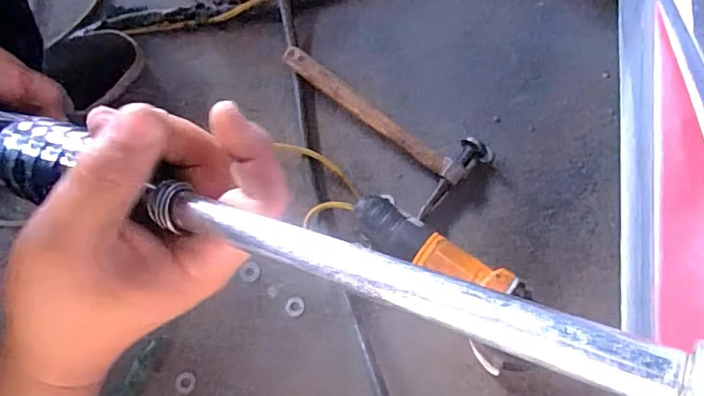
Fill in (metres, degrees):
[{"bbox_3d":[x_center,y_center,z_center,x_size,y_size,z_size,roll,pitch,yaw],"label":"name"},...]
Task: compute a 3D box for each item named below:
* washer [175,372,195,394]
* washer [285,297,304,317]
[{"bbox_3d":[-0.204,0.226,0.639,0.024,0.004,0.025,3,64,-5],"label":"washer"},{"bbox_3d":[-0.074,0.142,0.679,0.024,0.004,0.025,0,77,-2],"label":"washer"}]

